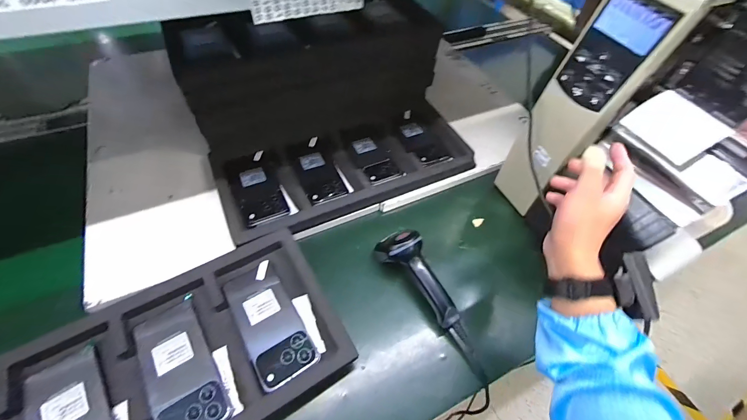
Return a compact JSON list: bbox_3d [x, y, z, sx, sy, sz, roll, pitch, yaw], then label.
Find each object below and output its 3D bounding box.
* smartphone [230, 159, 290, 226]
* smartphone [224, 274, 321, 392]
[{"bbox_3d":[-0.207,-0.038,0.571,0.074,0.013,0.152,-20,59,-17],"label":"smartphone"},{"bbox_3d":[-0.139,0.152,0.427,0.071,0.009,0.155,-28,61,-21],"label":"smartphone"}]

